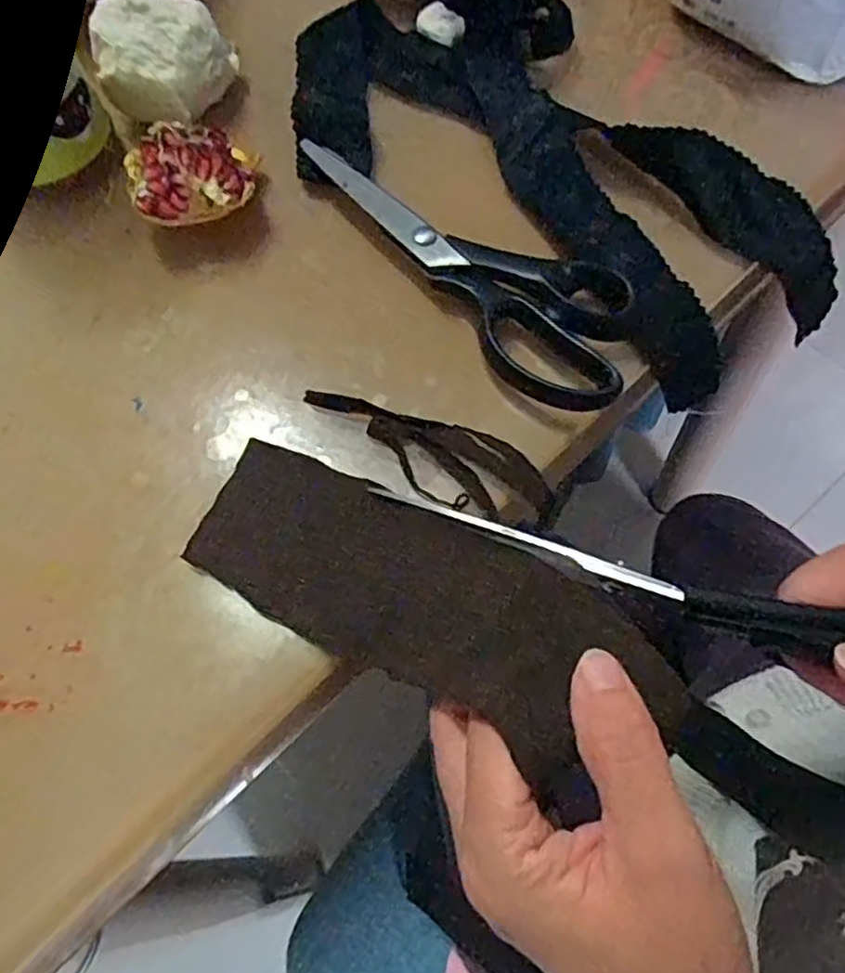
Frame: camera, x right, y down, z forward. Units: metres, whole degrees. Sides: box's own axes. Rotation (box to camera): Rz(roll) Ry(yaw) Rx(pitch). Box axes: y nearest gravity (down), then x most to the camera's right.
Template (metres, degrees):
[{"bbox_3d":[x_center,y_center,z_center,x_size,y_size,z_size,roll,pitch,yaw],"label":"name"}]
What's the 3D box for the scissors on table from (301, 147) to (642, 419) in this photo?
[{"bbox_3d":[0.026,-0.113,0.335,0.071,0.015,0.197,-35,67,-13],"label":"scissors on table"}]

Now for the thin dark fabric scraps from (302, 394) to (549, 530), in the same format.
[{"bbox_3d":[0.000,-0.013,0.297,0.113,0.009,0.035,17,66,11],"label":"thin dark fabric scraps"}]

